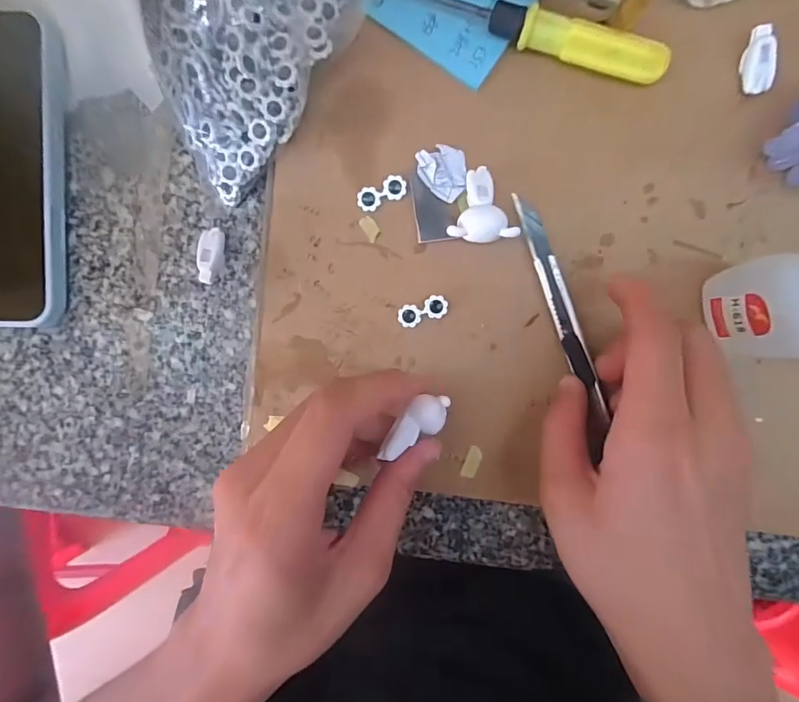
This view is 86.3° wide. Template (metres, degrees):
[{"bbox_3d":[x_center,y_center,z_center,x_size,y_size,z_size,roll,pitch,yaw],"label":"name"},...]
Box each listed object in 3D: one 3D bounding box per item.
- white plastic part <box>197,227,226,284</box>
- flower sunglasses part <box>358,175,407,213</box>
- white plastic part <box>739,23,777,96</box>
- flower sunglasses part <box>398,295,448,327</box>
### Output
[{"bbox_3d":[-0.102,-0.051,0.230,0.012,0.012,0.029,6,93,3],"label":"white plastic part"},{"bbox_3d":[-0.009,-0.082,0.221,0.026,0.004,0.012,-22,91,4],"label":"flower sunglasses part"},{"bbox_3d":[0.176,-0.143,0.210,0.012,0.011,0.029,-7,92,3],"label":"white plastic part"},{"bbox_3d":[0.012,-0.021,0.223,0.026,0.004,0.012,-19,92,4],"label":"flower sunglasses part"}]

